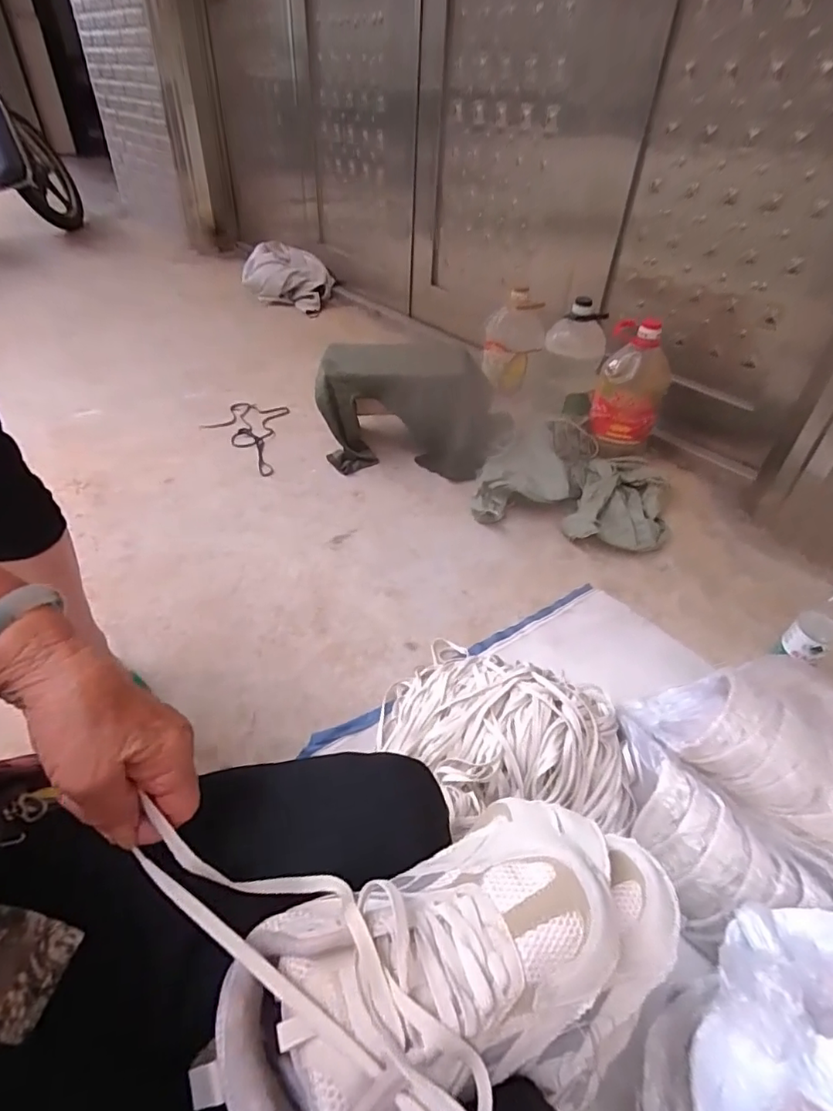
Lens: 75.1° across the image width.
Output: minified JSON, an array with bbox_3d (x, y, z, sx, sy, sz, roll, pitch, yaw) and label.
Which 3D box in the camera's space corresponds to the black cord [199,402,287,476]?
[{"bbox_3d":[-0.418,-0.341,1.477,0.328,0.014,0.215,33,55,29],"label":"black cord"}]

